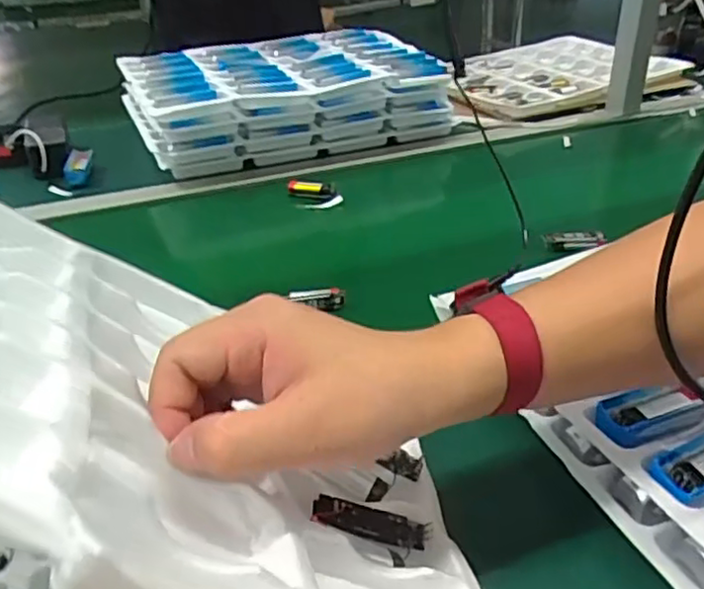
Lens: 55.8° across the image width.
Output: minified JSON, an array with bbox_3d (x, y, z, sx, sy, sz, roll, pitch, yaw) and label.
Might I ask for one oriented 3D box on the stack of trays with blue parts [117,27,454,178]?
[{"bbox_3d":[-0.111,-0.307,1.035,0.426,0.117,0.298,-14,34,-20],"label":"stack of trays with blue parts"}]

